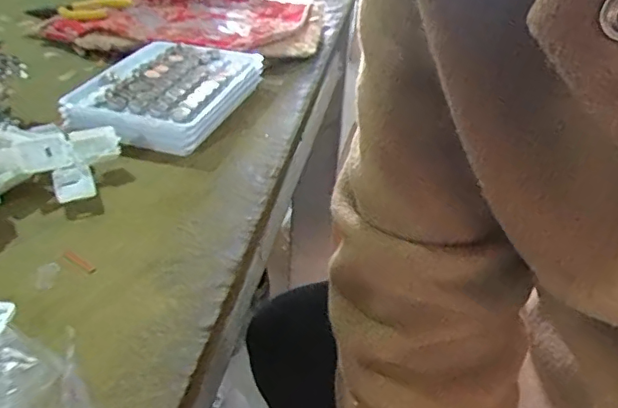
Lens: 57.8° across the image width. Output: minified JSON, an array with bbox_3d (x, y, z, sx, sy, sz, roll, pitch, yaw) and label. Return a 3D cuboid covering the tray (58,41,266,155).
[{"bbox_3d":[-0.100,-0.082,0.401,0.098,0.021,0.150,11,35,9],"label":"tray"}]

